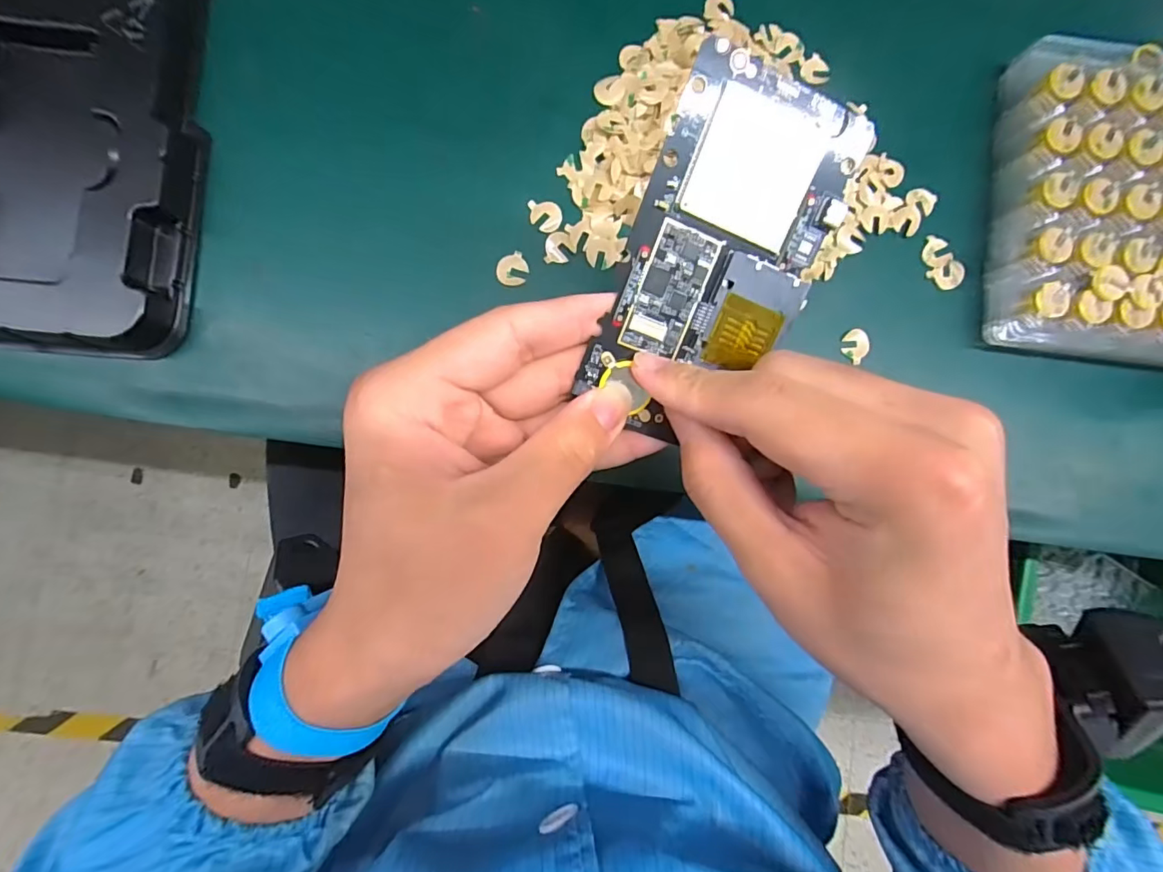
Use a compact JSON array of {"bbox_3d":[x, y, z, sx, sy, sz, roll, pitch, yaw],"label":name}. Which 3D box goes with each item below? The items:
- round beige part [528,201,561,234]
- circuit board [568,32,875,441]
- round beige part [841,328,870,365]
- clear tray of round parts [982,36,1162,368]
[{"bbox_3d":[-0.020,-0.124,0.289,0.018,0.004,0.017,0,89,-5],"label":"round beige part"},{"bbox_3d":[0.048,-0.059,0.177,0.064,0.005,0.122,19,102,-11],"label":"circuit board"},{"bbox_3d":[0.161,-0.053,0.302,0.015,0.004,0.020,11,88,-5],"label":"round beige part"},{"bbox_3d":[0.320,-0.139,0.301,0.152,0.035,0.190,7,88,-5],"label":"clear tray of round parts"}]

